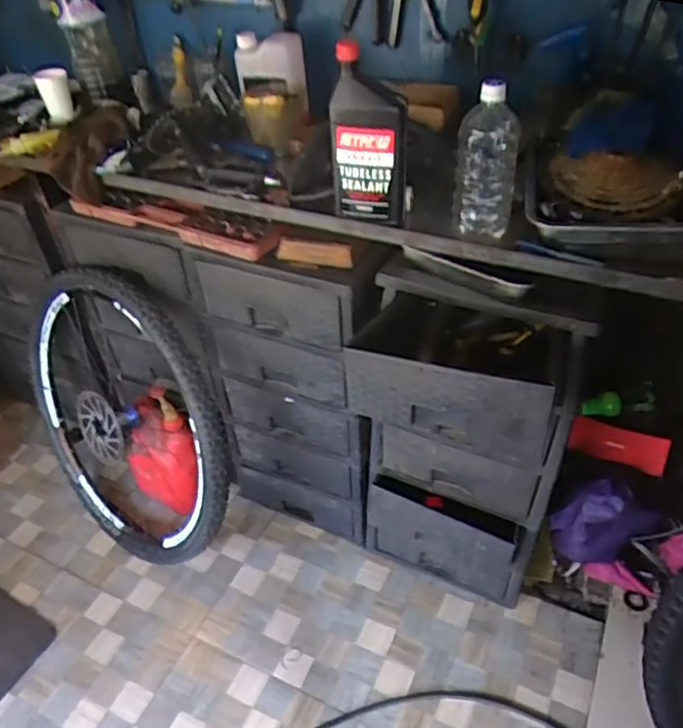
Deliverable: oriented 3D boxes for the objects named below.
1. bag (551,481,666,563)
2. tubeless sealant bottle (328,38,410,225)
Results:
[{"bbox_3d":[0.545,0.333,1.286,0.230,0.219,0.074,1,41,6],"label":"bag"},{"bbox_3d":[0.043,-0.331,0.927,0.115,0.237,0.050,5,42,11],"label":"tubeless sealant bottle"}]

